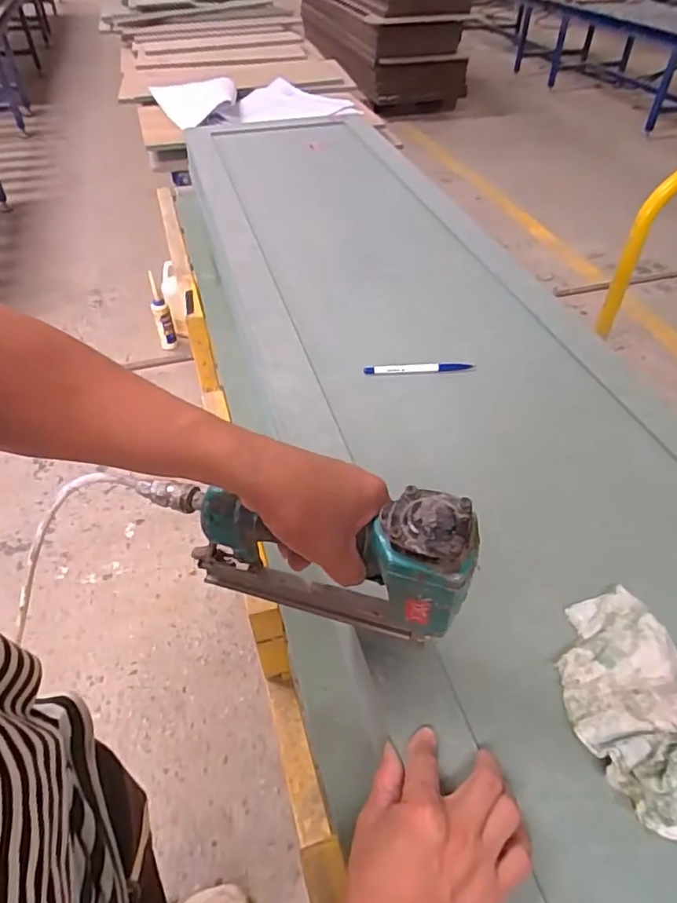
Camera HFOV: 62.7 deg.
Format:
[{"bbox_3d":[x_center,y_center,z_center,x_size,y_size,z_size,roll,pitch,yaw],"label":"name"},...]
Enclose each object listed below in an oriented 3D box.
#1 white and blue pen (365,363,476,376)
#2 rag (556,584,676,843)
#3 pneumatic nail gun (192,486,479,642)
[{"bbox_3d":[0.109,-0.111,0.754,0.146,0.009,0.013,-2,46,-2],"label":"white and blue pen"},{"bbox_3d":[0.230,0.190,0.436,0.100,0.045,0.186,2,46,2],"label":"rag"},{"bbox_3d":[-0.017,0.085,0.421,0.213,0.158,0.051,12,47,11],"label":"pneumatic nail gun"}]

